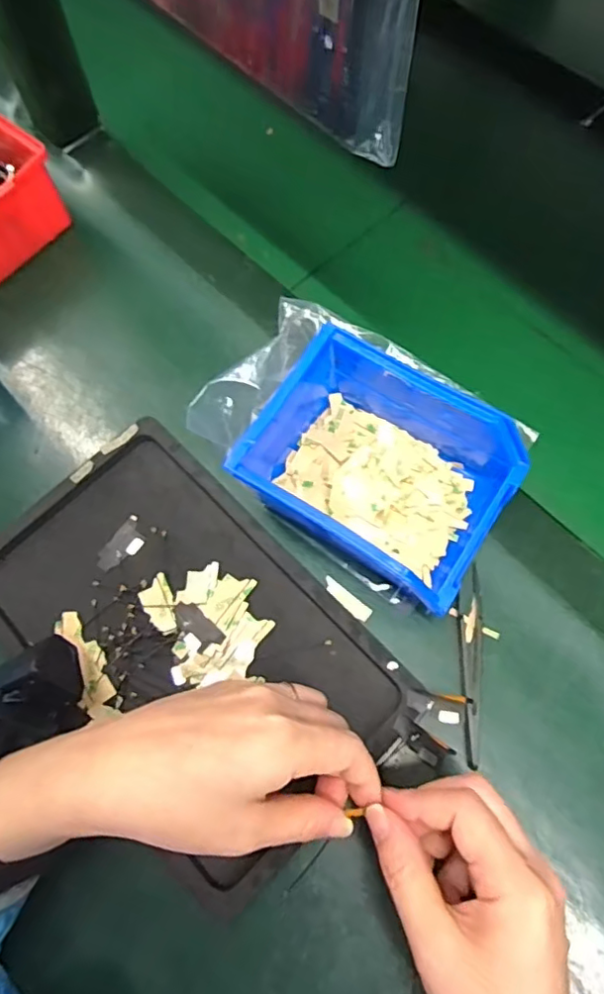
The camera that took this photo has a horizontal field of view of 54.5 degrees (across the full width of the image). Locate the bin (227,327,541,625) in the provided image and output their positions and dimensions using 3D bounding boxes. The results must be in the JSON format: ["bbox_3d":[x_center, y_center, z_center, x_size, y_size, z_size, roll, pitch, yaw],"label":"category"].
[{"bbox_3d":[0.048,-0.015,0.337,0.141,0.064,0.114,28,73,13],"label":"bin"}]

